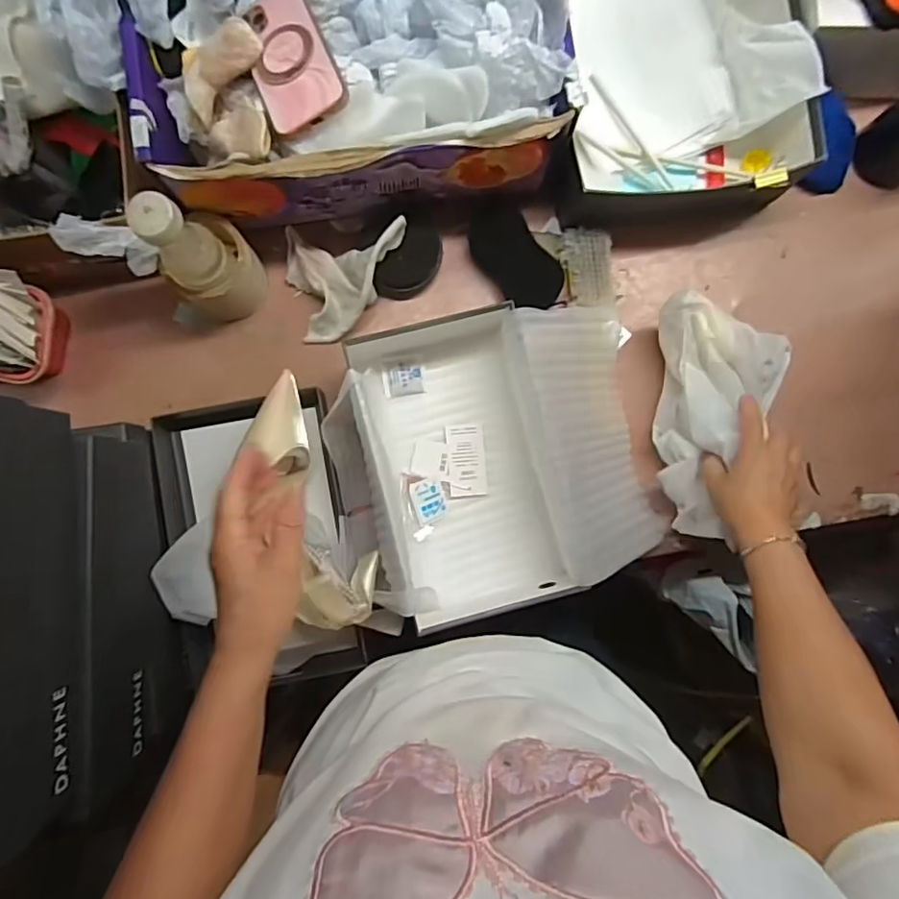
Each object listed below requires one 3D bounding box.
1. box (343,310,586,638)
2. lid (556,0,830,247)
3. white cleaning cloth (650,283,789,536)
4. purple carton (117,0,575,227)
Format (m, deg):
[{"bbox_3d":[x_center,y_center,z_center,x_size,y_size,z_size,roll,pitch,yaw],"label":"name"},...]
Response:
[{"bbox_3d":[0.005,0.012,0.601,0.174,0.091,0.318,-15,88,-2],"label":"box"},{"bbox_3d":[0.231,-0.416,0.613,0.265,0.093,0.334,-8,88,-2],"label":"lid"},{"bbox_3d":[0.297,-0.029,0.599,0.147,0.079,0.244,3,88,-2],"label":"white cleaning cloth"},{"bbox_3d":[-0.105,-0.403,0.542,0.407,0.139,0.298,-7,88,-2],"label":"purple carton"}]

